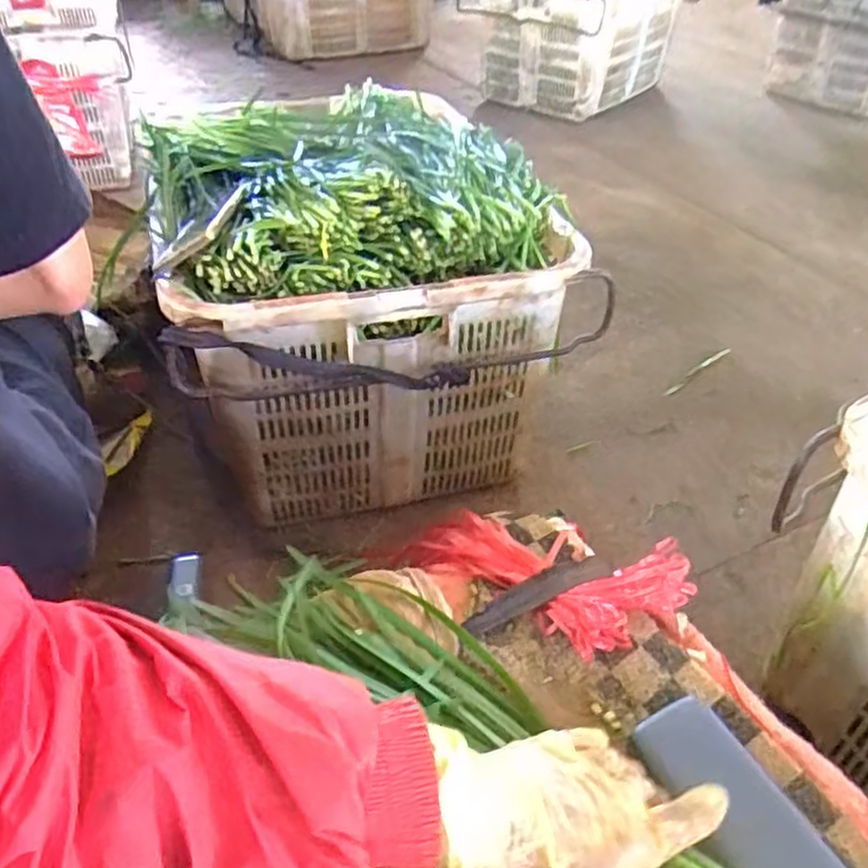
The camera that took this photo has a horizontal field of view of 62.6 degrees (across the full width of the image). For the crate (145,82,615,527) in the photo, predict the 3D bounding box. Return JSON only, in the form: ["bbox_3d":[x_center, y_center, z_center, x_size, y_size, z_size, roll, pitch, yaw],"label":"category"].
[{"bbox_3d":[-0.121,-0.198,1.013,0.456,0.424,0.551,-11,42,-15],"label":"crate"}]

